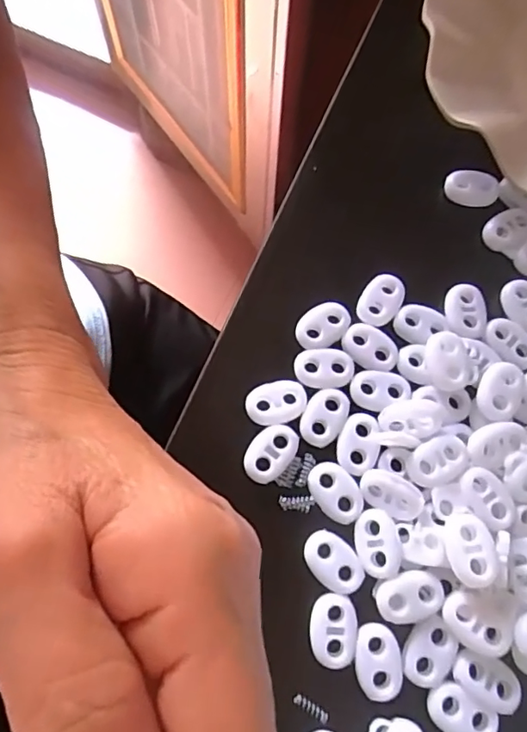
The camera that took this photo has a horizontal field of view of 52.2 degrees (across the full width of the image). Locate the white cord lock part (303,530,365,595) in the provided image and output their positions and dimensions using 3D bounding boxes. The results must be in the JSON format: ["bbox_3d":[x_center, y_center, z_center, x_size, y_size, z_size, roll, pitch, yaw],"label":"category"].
[{"bbox_3d":[0.024,0.067,0.184,0.015,0.004,0.023,-43,79,-13],"label":"white cord lock part"}]

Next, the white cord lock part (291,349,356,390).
[{"bbox_3d":[0.023,0.001,0.204,0.022,0.004,0.015,-2,74,-2],"label":"white cord lock part"}]

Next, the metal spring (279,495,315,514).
[{"bbox_3d":[0.012,0.049,0.191,0.012,0.004,0.006,2,73,-1],"label":"metal spring"}]

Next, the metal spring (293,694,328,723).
[{"bbox_3d":[0.016,0.111,0.174,0.012,0.004,0.004,30,75,7],"label":"metal spring"}]

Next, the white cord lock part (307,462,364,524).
[{"bbox_3d":[0.026,0.044,0.190,0.016,0.004,0.022,-35,78,-11],"label":"white cord lock part"}]

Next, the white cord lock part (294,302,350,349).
[{"bbox_3d":[0.023,-0.016,0.207,0.022,0.004,0.015,-34,77,-11],"label":"white cord lock part"}]

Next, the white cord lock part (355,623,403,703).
[{"bbox_3d":[0.038,0.097,0.176,0.015,0.004,0.022,4,73,-1],"label":"white cord lock part"}]

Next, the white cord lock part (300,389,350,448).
[{"bbox_3d":[0.023,0.018,0.197,0.015,0.004,0.022,28,75,6],"label":"white cord lock part"}]

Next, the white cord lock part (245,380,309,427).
[{"bbox_3d":[0.005,0.014,0.199,0.022,0.004,0.015,-16,75,-6],"label":"white cord lock part"}]

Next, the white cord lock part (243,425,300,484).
[{"bbox_3d":[0.003,0.031,0.194,0.015,0.004,0.023,39,76,9],"label":"white cord lock part"}]

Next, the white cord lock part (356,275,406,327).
[{"bbox_3d":[0.047,-0.026,0.213,0.015,0.004,0.021,30,75,7],"label":"white cord lock part"}]

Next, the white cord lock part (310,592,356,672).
[{"bbox_3d":[0.023,0.088,0.179,0.015,0.004,0.022,7,73,0],"label":"white cord lock part"}]

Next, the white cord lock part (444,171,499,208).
[{"bbox_3d":[0.089,-0.076,0.231,0.022,0.007,0.013,14,74,3],"label":"white cord lock part"}]

